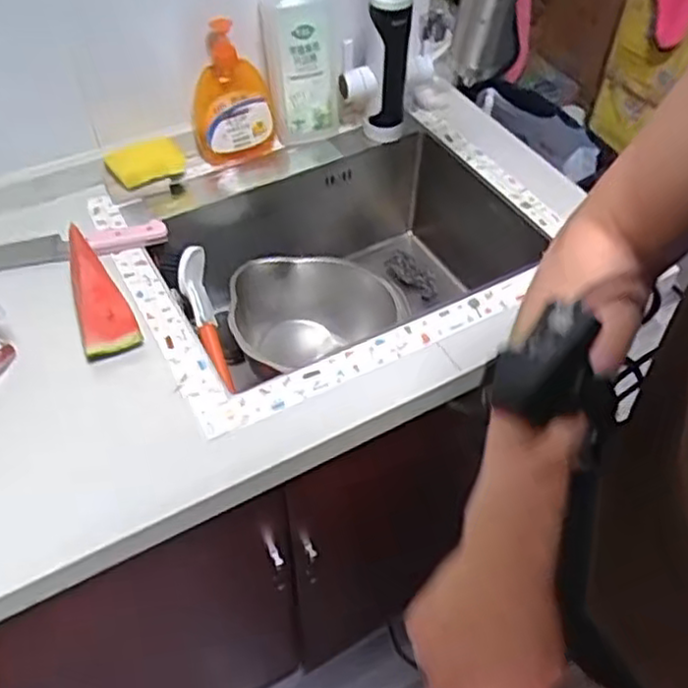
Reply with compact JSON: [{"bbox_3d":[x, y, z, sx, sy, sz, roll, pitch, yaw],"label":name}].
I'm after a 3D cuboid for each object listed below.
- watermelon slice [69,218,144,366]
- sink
[{"bbox_3d":[-0.253,-0.049,0.742,0.057,0.135,0.033,-20,22,-17],"label":"watermelon slice"},{"bbox_3d":[0.022,-0.091,0.988,0.581,0.213,0.381,-25,54,-20],"label":"sink"}]

